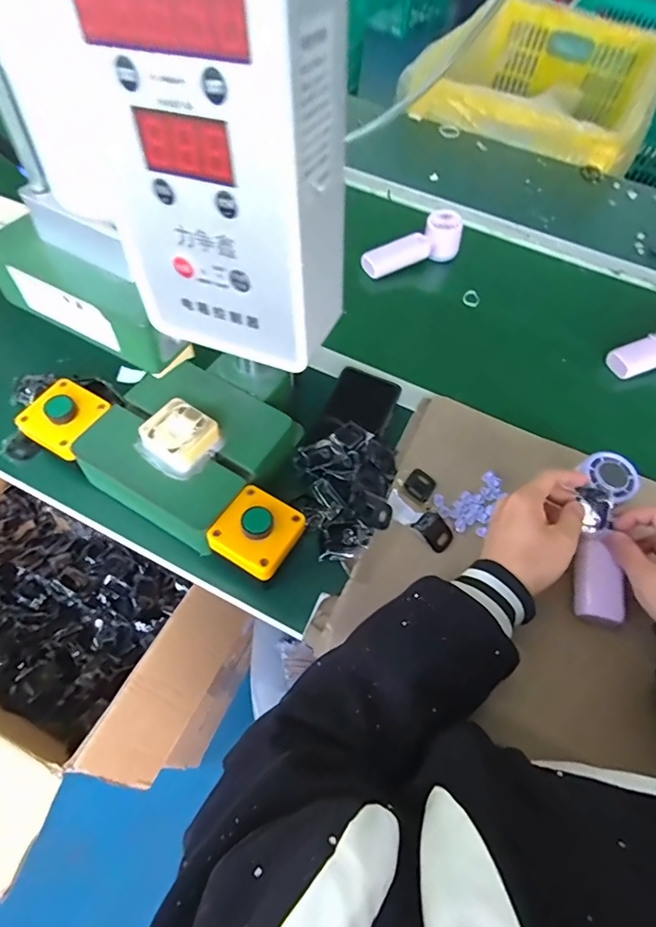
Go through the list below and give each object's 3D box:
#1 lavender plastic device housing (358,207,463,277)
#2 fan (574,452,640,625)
[{"bbox_3d":[0.130,-0.335,0.740,0.164,0.066,0.050,-18,61,-15],"label":"lavender plastic device housing"},{"bbox_3d":[0.267,0.068,0.464,0.058,0.033,0.163,13,76,4],"label":"fan"}]

